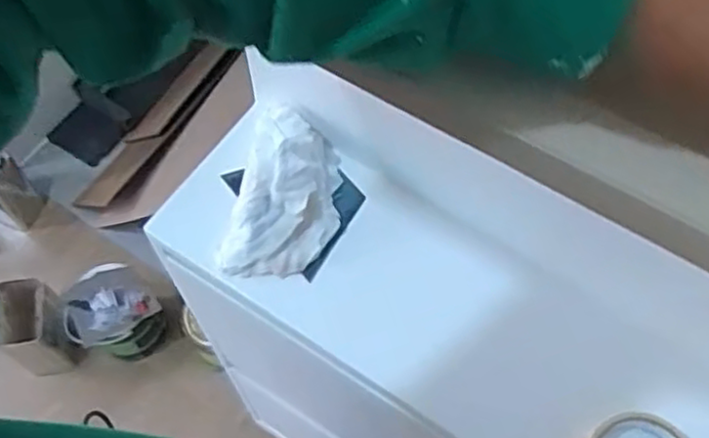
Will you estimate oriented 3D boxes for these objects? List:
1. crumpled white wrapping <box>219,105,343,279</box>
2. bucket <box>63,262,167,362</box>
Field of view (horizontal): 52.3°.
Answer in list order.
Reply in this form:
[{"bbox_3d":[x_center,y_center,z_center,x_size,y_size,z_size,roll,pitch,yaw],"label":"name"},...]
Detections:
[{"bbox_3d":[-0.061,-0.025,0.691,0.105,0.047,0.165,9,63,5],"label":"crumpled white wrapping"},{"bbox_3d":[-0.561,0.225,1.707,0.194,0.212,0.167,-30,66,-14],"label":"bucket"}]

